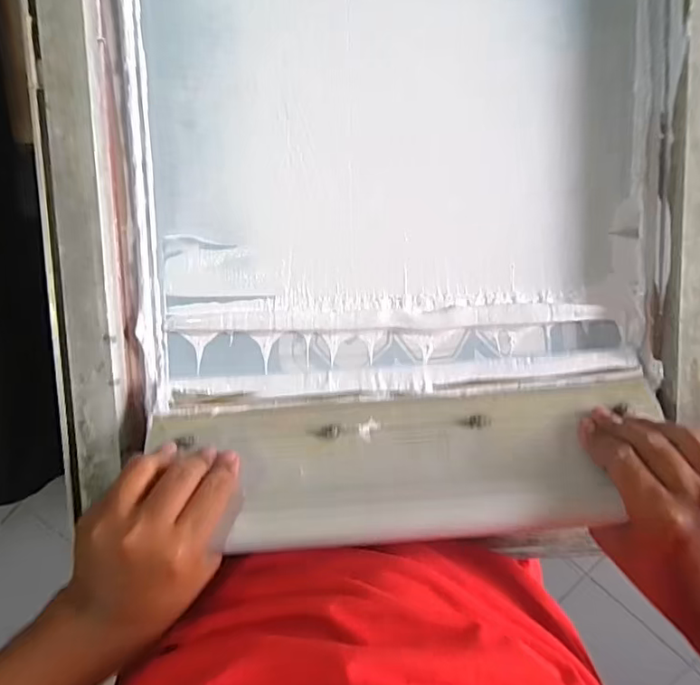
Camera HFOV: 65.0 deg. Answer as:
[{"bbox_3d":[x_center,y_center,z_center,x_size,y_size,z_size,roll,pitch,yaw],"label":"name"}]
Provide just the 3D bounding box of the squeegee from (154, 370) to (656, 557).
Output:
[{"bbox_3d":[0.042,0.078,0.365,0.323,0.026,0.103,-4,57,-1],"label":"squeegee"}]

